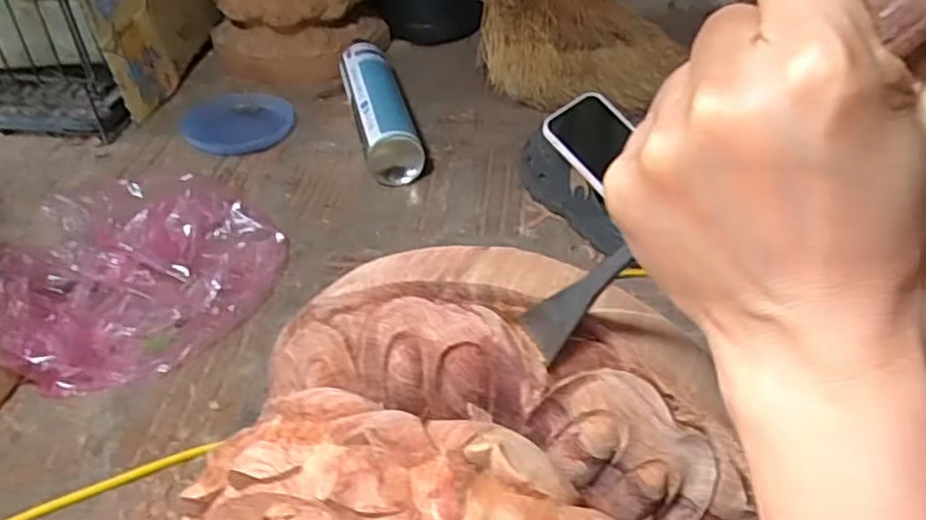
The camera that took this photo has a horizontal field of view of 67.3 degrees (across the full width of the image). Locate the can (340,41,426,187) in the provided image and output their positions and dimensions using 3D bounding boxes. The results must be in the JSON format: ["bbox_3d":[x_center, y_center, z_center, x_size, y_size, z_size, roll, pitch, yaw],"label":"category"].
[{"bbox_3d":[-0.101,-0.183,0.857,0.068,0.069,0.268,-9,41,-11],"label":"can"}]

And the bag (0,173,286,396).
[{"bbox_3d":[-0.289,0.002,0.637,0.243,0.075,0.205,-16,42,-18],"label":"bag"}]

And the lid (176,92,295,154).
[{"bbox_3d":[-0.293,-0.180,0.901,0.138,0.010,0.147,-2,40,-3],"label":"lid"}]

